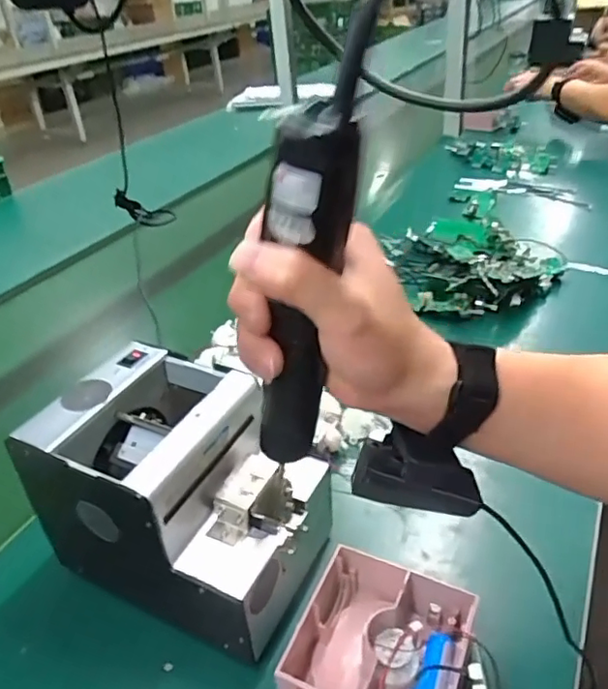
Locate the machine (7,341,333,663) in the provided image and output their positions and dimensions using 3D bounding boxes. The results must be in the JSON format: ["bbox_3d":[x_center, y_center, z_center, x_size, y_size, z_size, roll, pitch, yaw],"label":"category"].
[{"bbox_3d":[-0.085,0.110,0.426,0.172,0.152,0.124,14,38,25],"label":"machine"}]

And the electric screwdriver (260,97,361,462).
[{"bbox_3d":[-0.002,-0.017,0.295,0.040,0.203,0.029,-26,51,-28],"label":"electric screwdriver"}]

